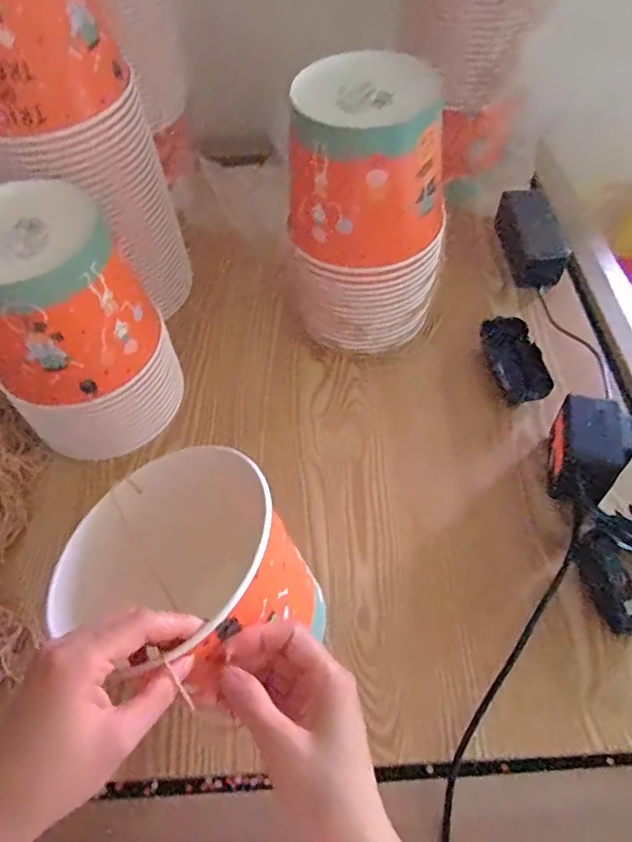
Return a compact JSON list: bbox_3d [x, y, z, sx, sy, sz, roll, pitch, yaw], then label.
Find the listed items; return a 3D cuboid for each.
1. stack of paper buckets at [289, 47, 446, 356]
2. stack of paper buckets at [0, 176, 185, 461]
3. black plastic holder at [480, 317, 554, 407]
[{"bbox_3d":[0.051,-0.199,0.571,0.154,0.242,0.125,5,56,5],"label":"stack of paper buckets"},{"bbox_3d":[-0.224,-0.089,0.524,0.147,0.212,0.135,-25,58,-15],"label":"stack of paper buckets"},{"bbox_3d":[0.217,-0.068,0.622,0.054,0.016,0.108,-8,56,-4],"label":"black plastic holder"}]

